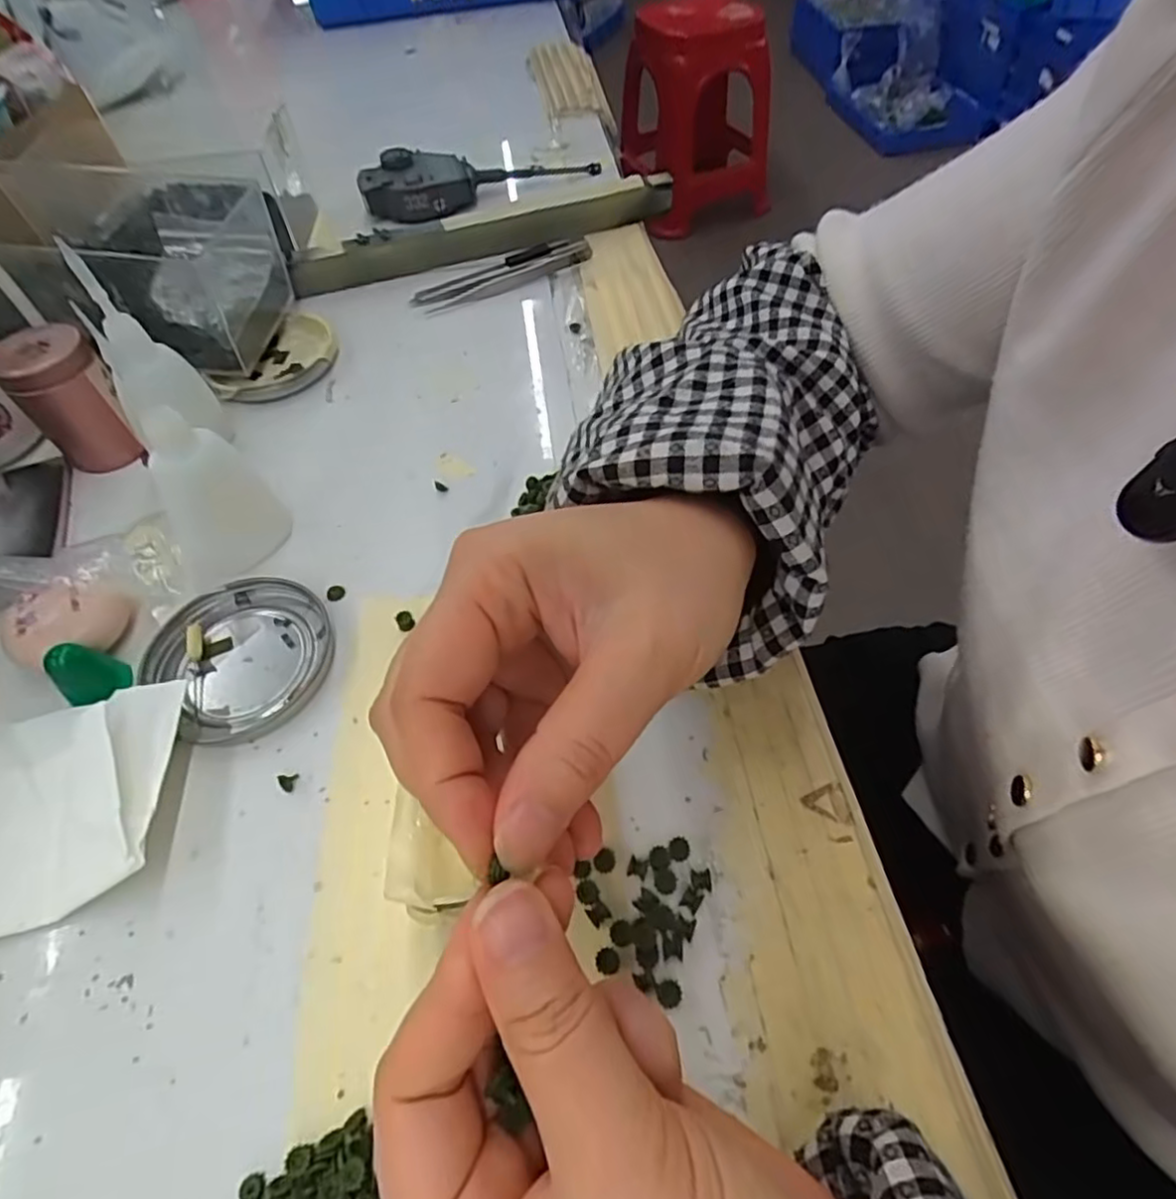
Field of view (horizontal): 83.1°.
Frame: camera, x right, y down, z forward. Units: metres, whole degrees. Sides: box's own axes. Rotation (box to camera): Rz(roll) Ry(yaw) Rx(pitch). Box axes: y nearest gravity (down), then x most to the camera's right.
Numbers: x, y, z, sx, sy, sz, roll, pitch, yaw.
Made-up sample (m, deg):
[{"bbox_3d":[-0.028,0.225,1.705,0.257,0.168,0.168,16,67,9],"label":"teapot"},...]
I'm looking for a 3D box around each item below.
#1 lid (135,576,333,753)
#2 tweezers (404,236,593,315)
[{"bbox_3d":[-0.151,0.024,0.289,0.074,0.010,0.075,-1,54,1],"label":"lid"},{"bbox_3d":[-0.057,-0.228,0.461,0.131,0.012,0.033,-24,57,-15],"label":"tweezers"}]

